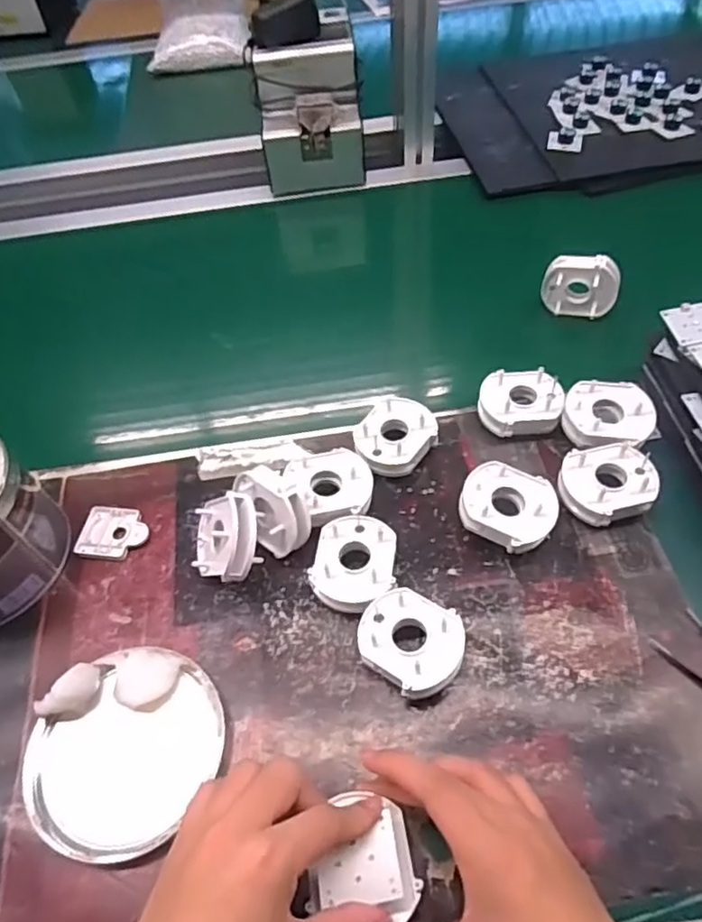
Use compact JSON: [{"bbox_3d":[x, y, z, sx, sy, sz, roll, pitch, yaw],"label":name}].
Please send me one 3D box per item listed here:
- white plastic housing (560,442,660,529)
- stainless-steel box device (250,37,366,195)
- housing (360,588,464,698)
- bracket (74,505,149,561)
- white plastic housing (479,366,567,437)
[{"bbox_3d":[0.202,0.019,0.496,0.071,0.035,0.060,-16,55,-7],"label":"white plastic housing"},{"bbox_3d":[-0.052,-0.425,0.781,0.125,0.134,0.084,-6,54,1],"label":"stainless-steel box device"},{"bbox_3d":[0.041,0.128,0.432,0.071,0.031,0.063,21,59,19],"label":"housing"},{"bbox_3d":[-0.196,0.059,0.520,0.055,0.008,0.047,6,55,9],"label":"bracket"},{"bbox_3d":[0.147,-0.049,0.551,0.068,0.034,0.060,-13,54,-4],"label":"white plastic housing"}]

